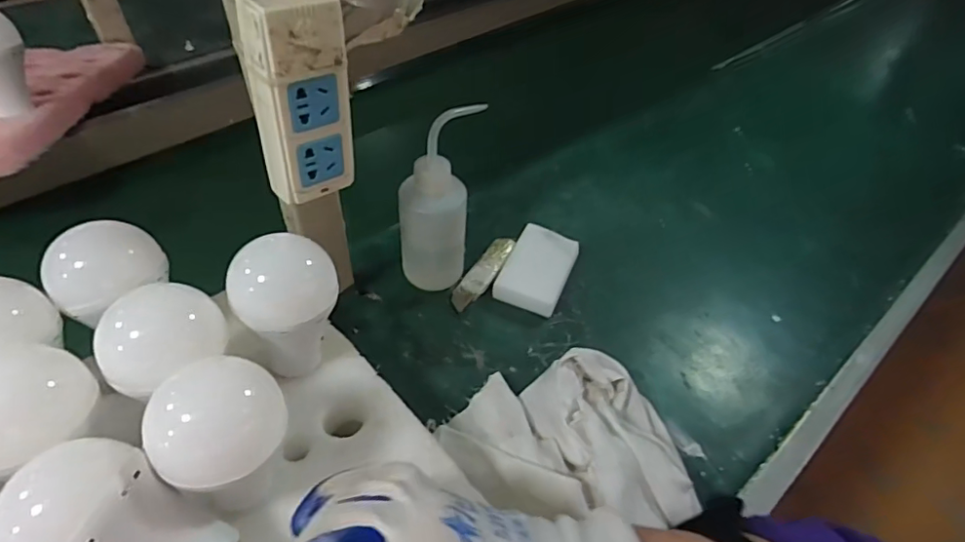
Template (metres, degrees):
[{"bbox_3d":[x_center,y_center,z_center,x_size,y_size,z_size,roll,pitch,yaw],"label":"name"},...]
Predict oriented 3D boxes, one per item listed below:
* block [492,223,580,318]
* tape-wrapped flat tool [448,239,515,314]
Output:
[{"bbox_3d":[0.055,-0.002,0.551,0.063,0.025,0.094,19,49,14],"label":"block"},{"bbox_3d":[0.001,0.001,0.551,0.028,0.015,0.102,24,50,18],"label":"tape-wrapped flat tool"}]

